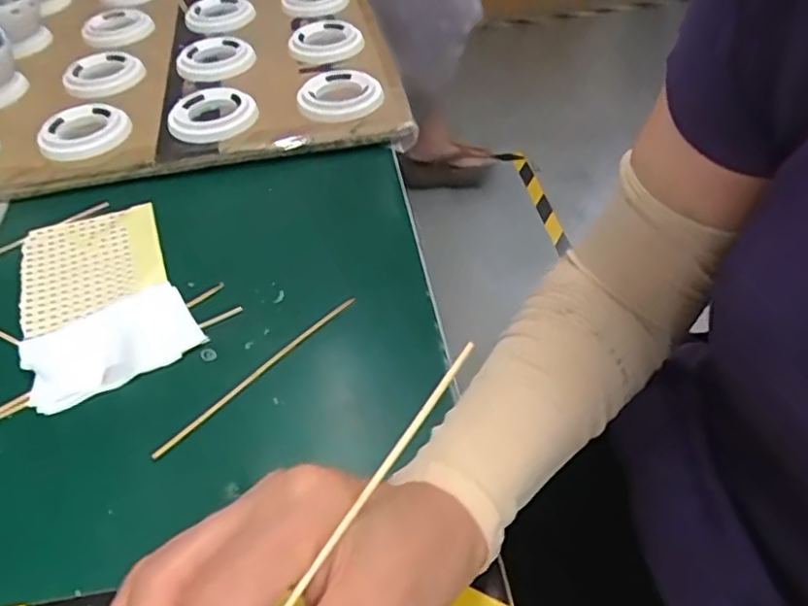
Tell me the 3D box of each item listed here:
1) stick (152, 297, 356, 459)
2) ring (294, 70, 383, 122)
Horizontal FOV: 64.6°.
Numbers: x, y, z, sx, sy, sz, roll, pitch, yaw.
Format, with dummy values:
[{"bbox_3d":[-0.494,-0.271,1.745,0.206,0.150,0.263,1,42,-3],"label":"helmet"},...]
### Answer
[{"bbox_3d":[-0.080,0.037,0.360,0.004,0.006,0.142,31,56,29],"label":"stick"},{"bbox_3d":[-0.052,-0.174,0.538,0.067,0.015,0.080,5,47,9],"label":"ring"}]

